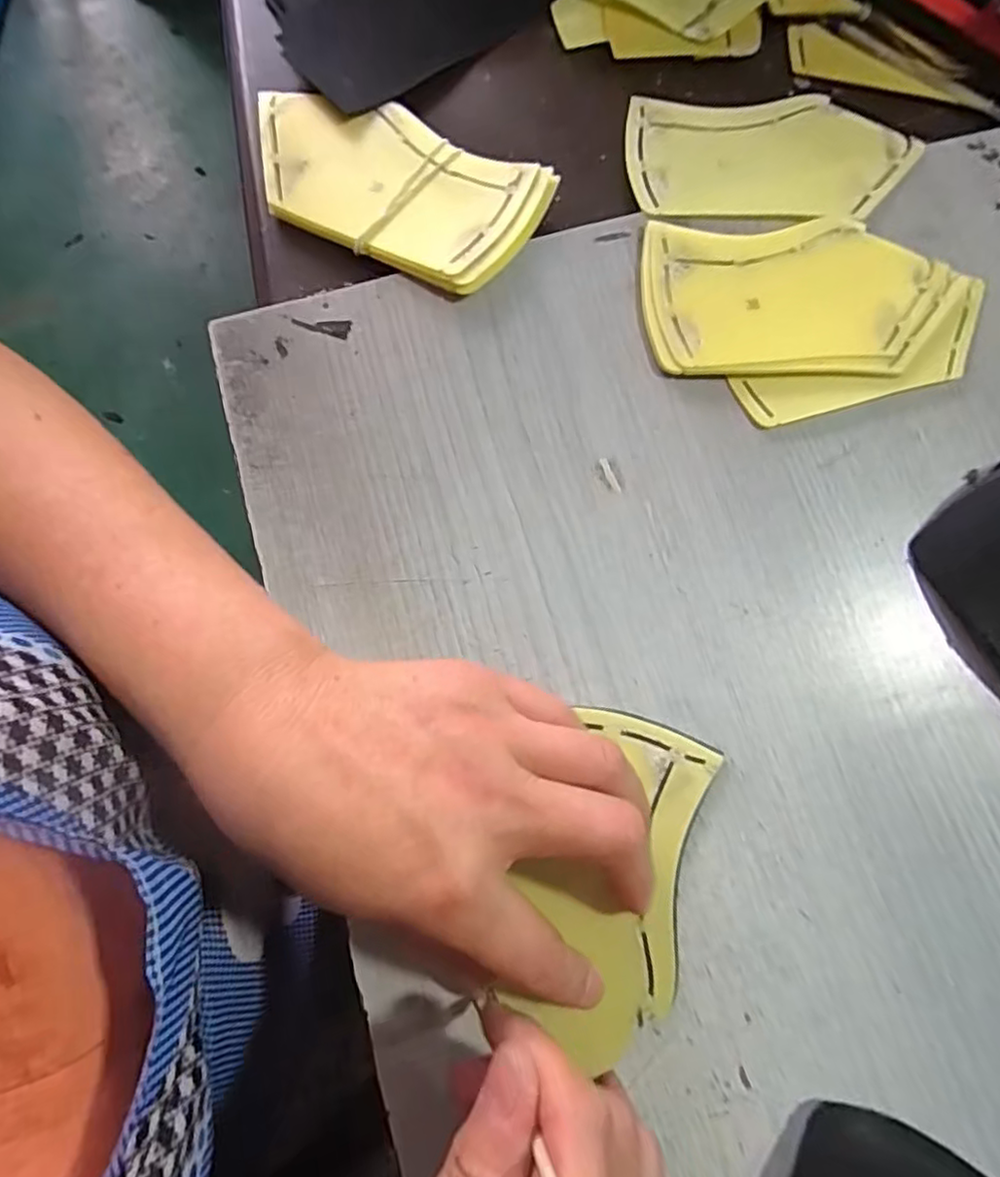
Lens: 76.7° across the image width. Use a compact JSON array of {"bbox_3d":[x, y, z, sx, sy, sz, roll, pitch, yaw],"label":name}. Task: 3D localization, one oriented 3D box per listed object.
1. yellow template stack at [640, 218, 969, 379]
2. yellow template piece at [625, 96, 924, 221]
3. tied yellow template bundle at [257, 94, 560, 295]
[{"bbox_3d":[0.138,-0.133,0.292,0.140,0.008,0.076,0,78,-2],"label":"yellow template stack"},{"bbox_3d":[0.136,-0.212,0.315,0.139,0.005,0.077,-2,73,-1],"label":"yellow template piece"},{"bbox_3d":[-0.052,-0.191,0.300,0.139,0.012,0.075,27,78,4],"label":"tied yellow template bundle"}]

